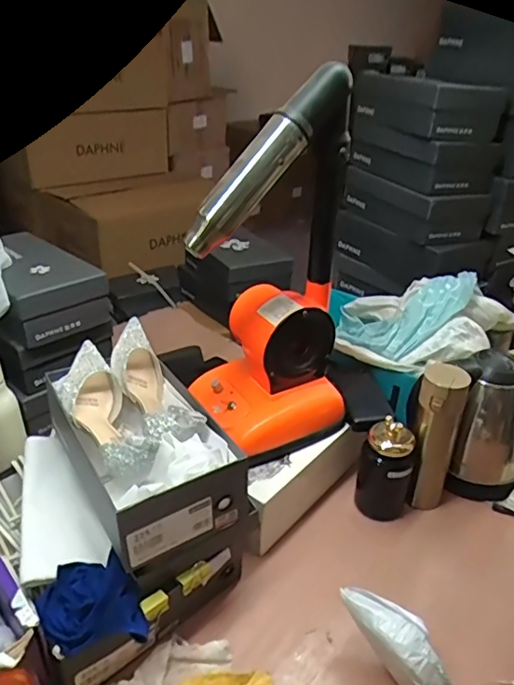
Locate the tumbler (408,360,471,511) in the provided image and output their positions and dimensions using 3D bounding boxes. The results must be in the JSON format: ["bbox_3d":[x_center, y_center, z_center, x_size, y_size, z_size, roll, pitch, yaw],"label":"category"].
[{"bbox_3d":[0.266,0.152,0.834,0.070,0.241,0.055,17,34,21],"label":"tumbler"}]

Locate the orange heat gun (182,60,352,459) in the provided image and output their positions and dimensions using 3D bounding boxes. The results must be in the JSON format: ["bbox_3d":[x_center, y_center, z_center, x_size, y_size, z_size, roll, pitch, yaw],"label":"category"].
[{"bbox_3d":[0.019,-0.080,0.734,0.218,0.466,0.148,-18,37,-30],"label":"orange heat gun"}]

